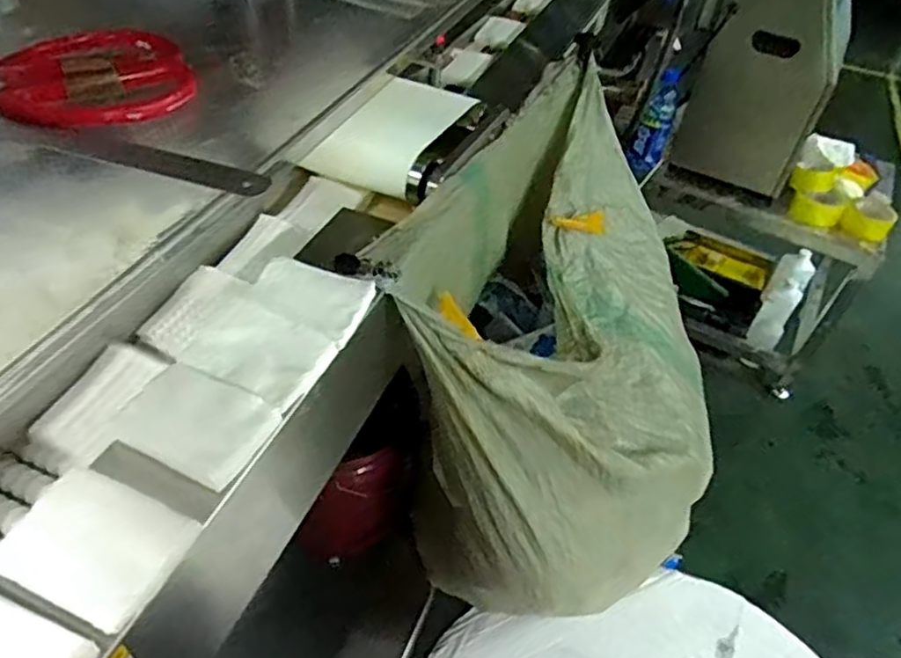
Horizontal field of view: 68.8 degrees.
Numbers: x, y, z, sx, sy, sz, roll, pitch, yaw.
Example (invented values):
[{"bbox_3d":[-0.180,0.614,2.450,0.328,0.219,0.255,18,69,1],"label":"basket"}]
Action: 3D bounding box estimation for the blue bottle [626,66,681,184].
[{"bbox_3d":[0.496,-0.492,1.586,0.077,0.248,0.067,-12,48,-19],"label":"blue bottle"}]

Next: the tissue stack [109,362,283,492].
[{"bbox_3d":[-0.186,0.065,0.476,0.104,0.019,0.074,22,46,14],"label":"tissue stack"}]

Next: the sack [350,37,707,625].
[{"bbox_3d":[0.219,0.060,1.052,0.449,0.679,0.660,20,46,12],"label":"sack"}]

